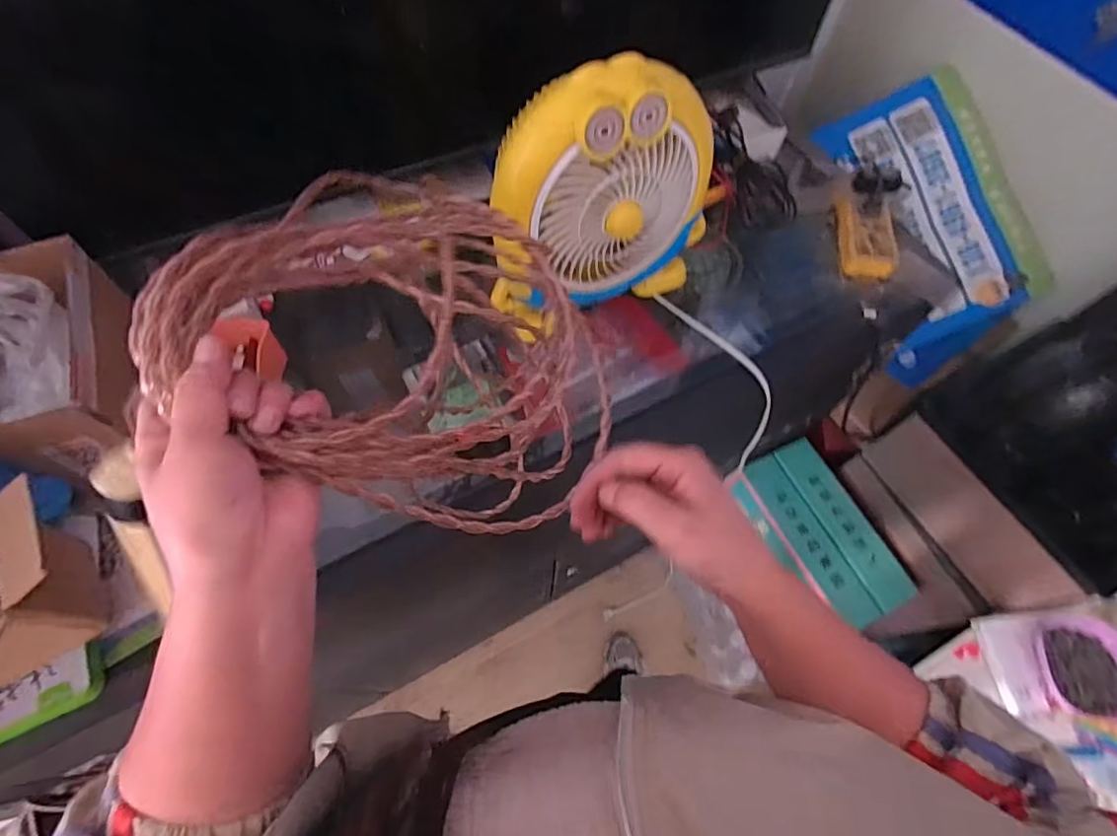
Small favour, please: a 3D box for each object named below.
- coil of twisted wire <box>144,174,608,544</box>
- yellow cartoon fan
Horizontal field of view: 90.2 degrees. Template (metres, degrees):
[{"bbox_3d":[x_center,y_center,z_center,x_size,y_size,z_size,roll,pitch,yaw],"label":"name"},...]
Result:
[{"bbox_3d":[-0.064,-0.050,0.370,0.282,0.069,0.263,40,44,-20],"label":"coil of twisted wire"},{"bbox_3d":[0.051,-0.212,0.575,0.248,0.259,0.090,-22,68,-11],"label":"yellow cartoon fan"}]

